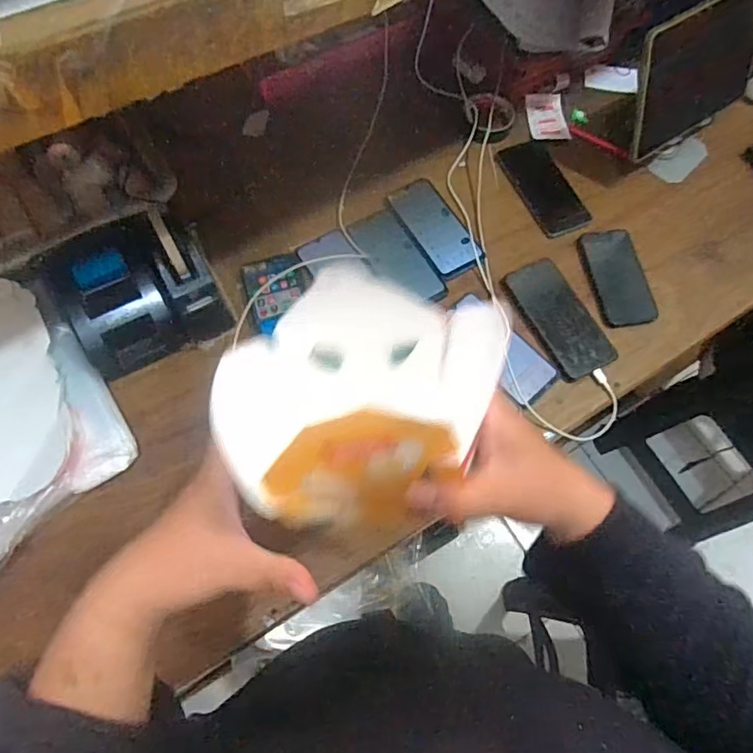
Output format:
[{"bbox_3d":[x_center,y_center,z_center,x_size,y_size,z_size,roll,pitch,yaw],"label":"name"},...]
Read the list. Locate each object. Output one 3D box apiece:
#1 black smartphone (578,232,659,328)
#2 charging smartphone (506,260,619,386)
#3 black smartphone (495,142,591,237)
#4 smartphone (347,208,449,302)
[{"bbox_3d":[0.328,-0.136,0.746,0.078,0.015,0.143,-10,73,5],"label":"black smartphone"},{"bbox_3d":[0.241,-0.080,0.719,0.077,0.006,0.166,-23,70,-12],"label":"charging smartphone"},{"bbox_3d":[0.246,-0.278,0.798,0.082,0.011,0.161,-23,70,-12],"label":"black smartphone"},{"bbox_3d":[0.027,-0.165,0.747,0.077,0.009,0.158,-27,71,-14],"label":"smartphone"}]

